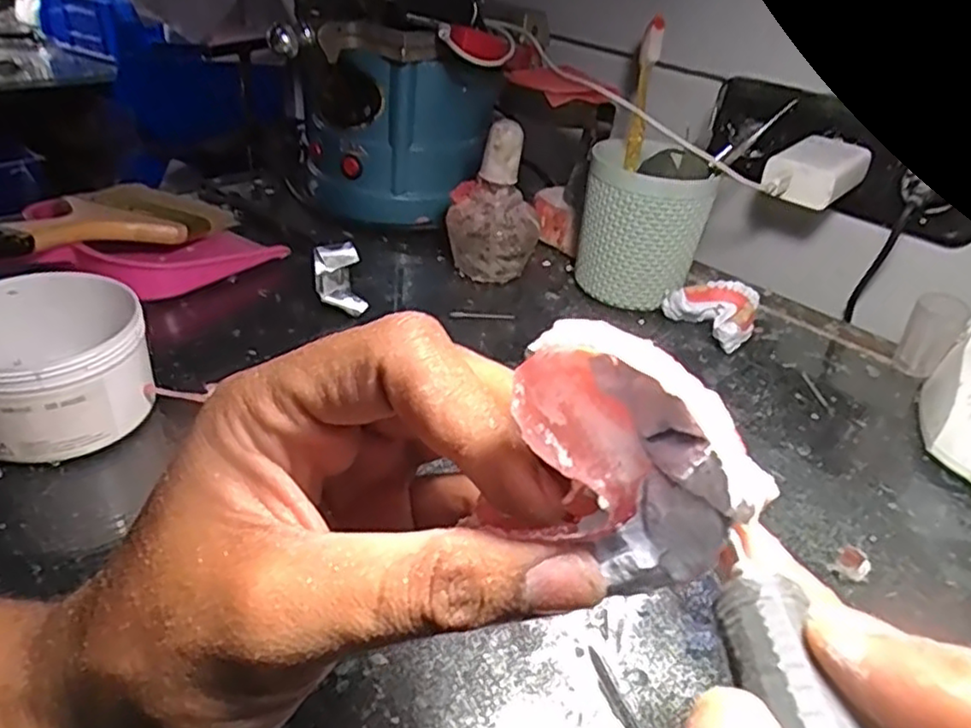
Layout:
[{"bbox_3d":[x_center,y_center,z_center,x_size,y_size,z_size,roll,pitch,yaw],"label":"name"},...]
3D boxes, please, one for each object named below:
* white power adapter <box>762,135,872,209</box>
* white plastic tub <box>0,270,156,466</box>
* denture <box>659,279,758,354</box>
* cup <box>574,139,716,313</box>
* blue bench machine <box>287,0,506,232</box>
[{"bbox_3d":[0.254,-0.148,0.524,0.050,0.032,0.087,33,42,33],"label":"white power adapter"},{"bbox_3d":[-0.226,-0.001,0.360,0.087,0.066,0.094,5,34,-3],"label":"white plastic tub"},{"bbox_3d":[0.170,-0.039,0.521,0.064,0.035,0.057,22,37,21],"label":"denture"},{"bbox_3d":[0.121,-0.107,0.538,0.091,0.110,0.087,13,35,9],"label":"cup"},{"bbox_3d":[-0.087,-0.232,0.623,0.175,0.189,0.153,-1,35,-12],"label":"blue bench machine"}]

